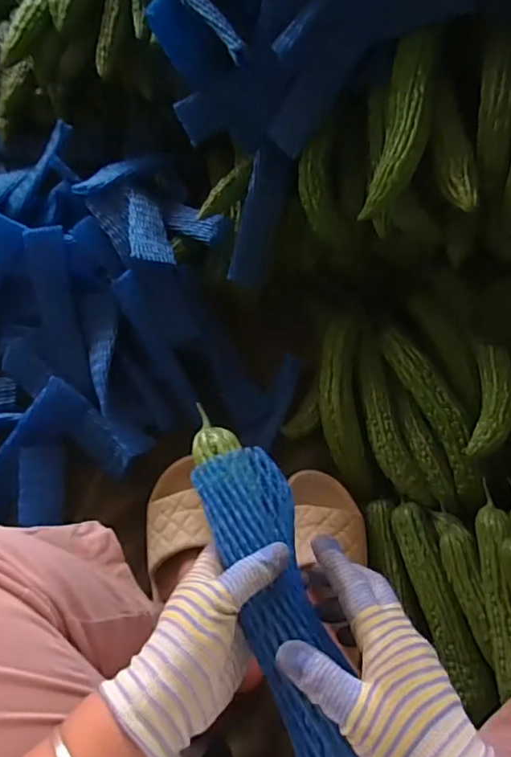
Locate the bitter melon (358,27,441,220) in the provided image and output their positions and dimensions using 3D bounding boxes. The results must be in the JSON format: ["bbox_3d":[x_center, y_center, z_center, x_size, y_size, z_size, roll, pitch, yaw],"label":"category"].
[{"bbox_3d":[0.158,-0.270,0.558,0.052,0.046,0.197,14,88,4],"label":"bitter melon"}]

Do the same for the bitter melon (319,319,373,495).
[{"bbox_3d":[0.117,0.032,0.700,0.064,0.049,0.236,-3,69,-3],"label":"bitter melon"}]

